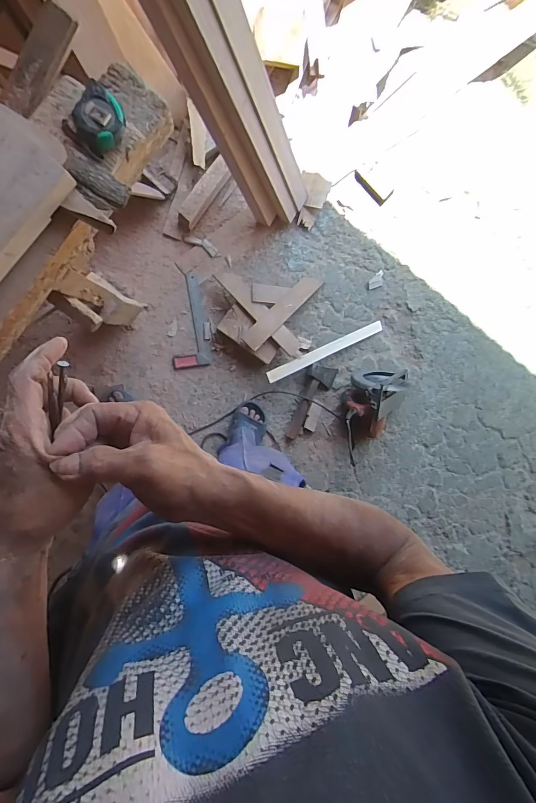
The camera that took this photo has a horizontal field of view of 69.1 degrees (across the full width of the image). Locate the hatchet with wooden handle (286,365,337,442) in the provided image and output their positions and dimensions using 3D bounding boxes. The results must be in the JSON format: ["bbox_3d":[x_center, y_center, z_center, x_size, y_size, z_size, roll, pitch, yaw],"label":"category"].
[{"bbox_3d":[0.161,0.008,1.365,0.110,0.036,0.282,17,93,-9],"label":"hatchet with wooden handle"}]

